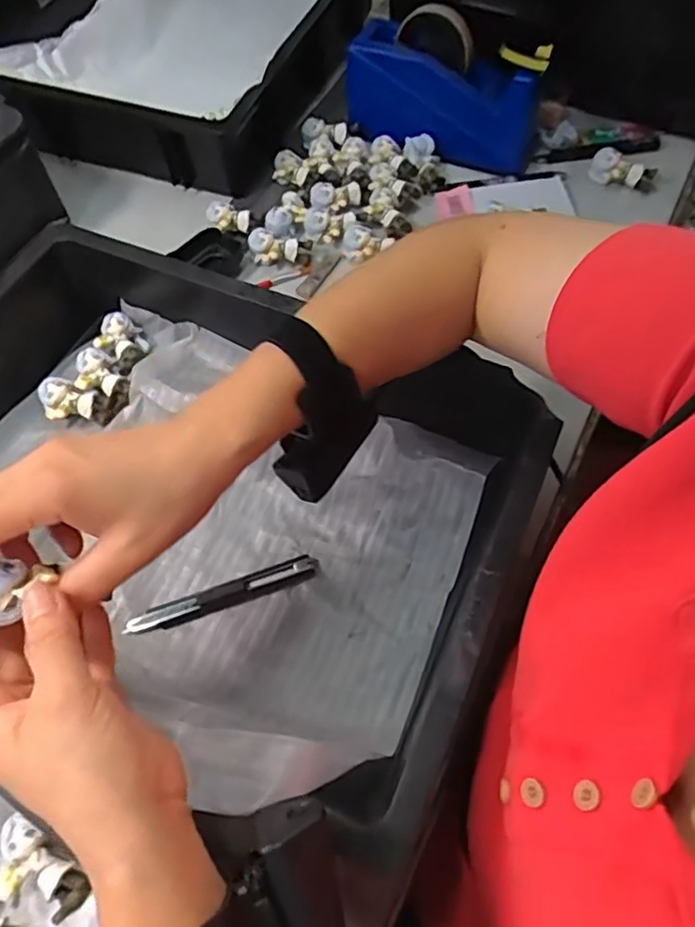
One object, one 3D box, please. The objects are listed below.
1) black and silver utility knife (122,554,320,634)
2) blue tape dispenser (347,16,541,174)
[{"bbox_3d":[-0.089,0.095,0.450,0.140,0.008,0.018,-18,62,-8],"label":"black and silver utility knife"},{"bbox_3d":[0.094,-0.365,0.617,0.191,0.086,0.059,18,63,12],"label":"blue tape dispenser"}]

